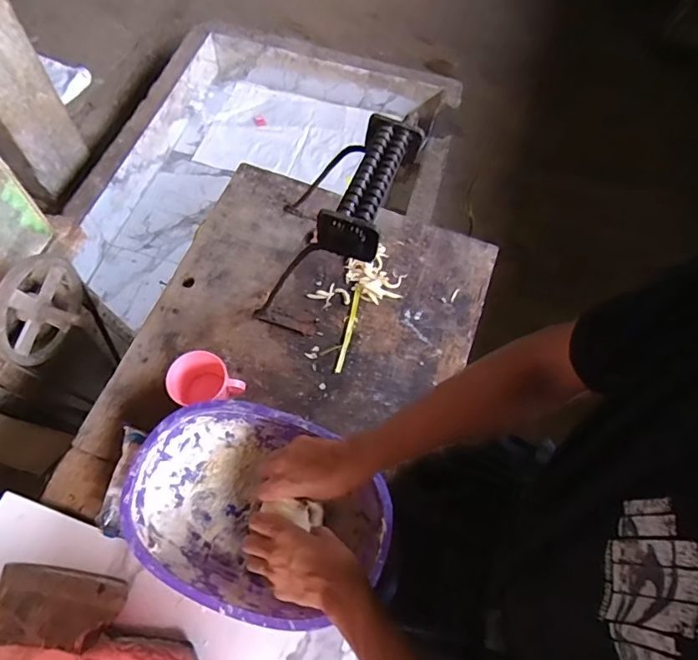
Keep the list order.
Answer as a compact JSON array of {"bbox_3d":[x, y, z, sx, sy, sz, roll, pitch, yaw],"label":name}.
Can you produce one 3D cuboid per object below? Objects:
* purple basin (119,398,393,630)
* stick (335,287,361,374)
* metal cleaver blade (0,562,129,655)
[{"bbox_3d":[-0.105,0.217,0.599,0.300,0.081,0.214,18,66,8],"label":"purple basin"},{"bbox_3d":[0.001,-0.002,0.743,0.012,0.007,0.143,11,66,5],"label":"stick"},{"bbox_3d":[-0.335,0.316,0.561,0.147,0.012,0.078,6,65,2],"label":"metal cleaver blade"}]

